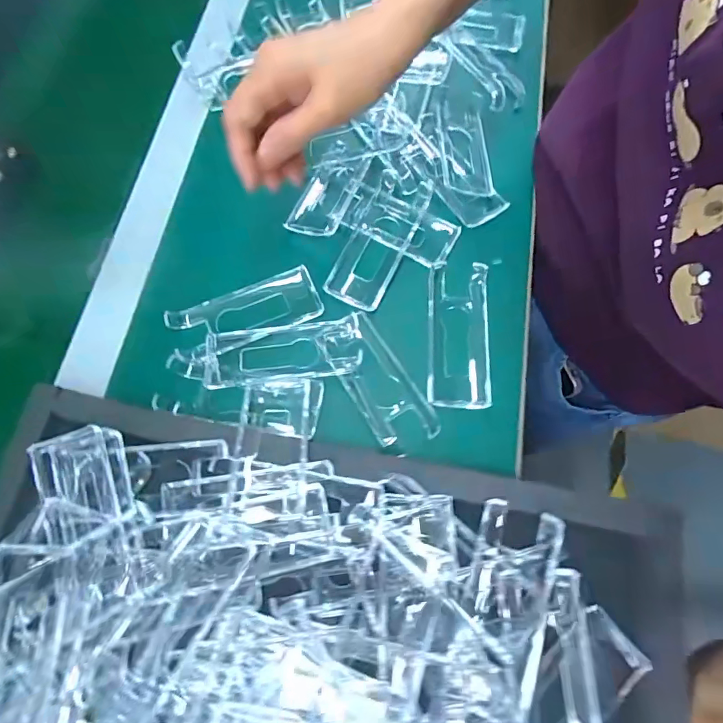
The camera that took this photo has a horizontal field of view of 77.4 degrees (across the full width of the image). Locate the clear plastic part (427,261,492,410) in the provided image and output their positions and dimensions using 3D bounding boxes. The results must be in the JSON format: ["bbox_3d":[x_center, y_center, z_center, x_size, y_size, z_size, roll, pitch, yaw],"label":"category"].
[{"bbox_3d":[0.073,-0.021,0.330,0.044,0.012,0.108,3,70,2],"label":"clear plastic part"}]

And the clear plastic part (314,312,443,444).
[{"bbox_3d":[0.011,0.010,0.318,0.044,0.015,0.103,-31,73,-10],"label":"clear plastic part"}]

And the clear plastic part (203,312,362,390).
[{"bbox_3d":[-0.056,-0.006,0.325,0.113,0.016,0.046,-9,70,-2],"label":"clear plastic part"}]

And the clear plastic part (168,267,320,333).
[{"bbox_3d":[-0.087,-0.039,0.338,0.108,0.012,0.044,-20,71,-6],"label":"clear plastic part"}]

